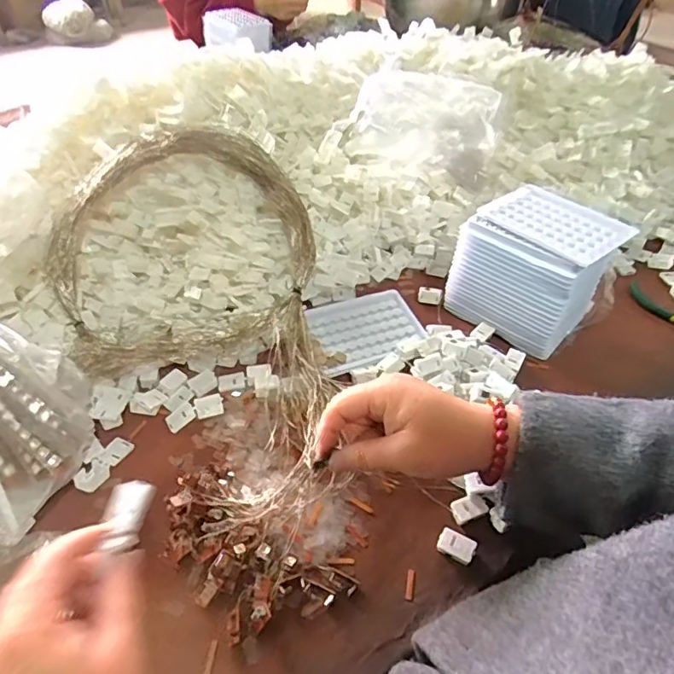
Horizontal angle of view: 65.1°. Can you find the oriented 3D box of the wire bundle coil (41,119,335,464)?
[{"bbox_3d":[-0.161,-0.068,0.561,0.279,0.091,0.397,-3,60,-9],"label":"wire bundle coil"}]

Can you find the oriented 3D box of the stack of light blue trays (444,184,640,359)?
[{"bbox_3d":[0.213,-0.075,0.572,0.137,0.111,0.120,32,53,28],"label":"stack of light blue trays"}]

